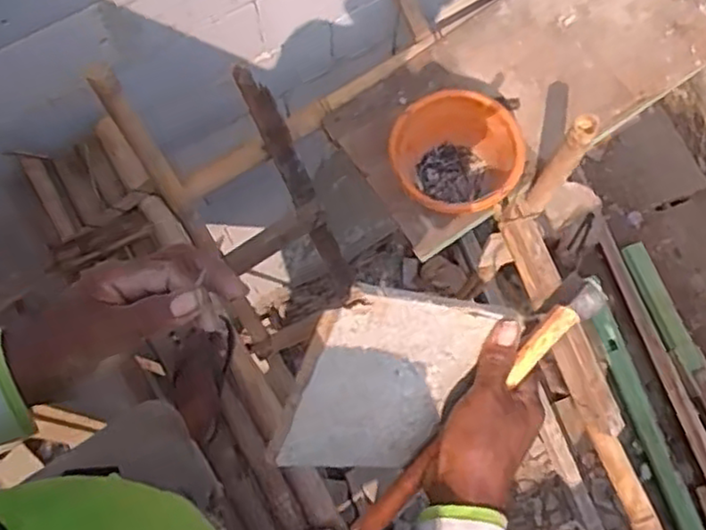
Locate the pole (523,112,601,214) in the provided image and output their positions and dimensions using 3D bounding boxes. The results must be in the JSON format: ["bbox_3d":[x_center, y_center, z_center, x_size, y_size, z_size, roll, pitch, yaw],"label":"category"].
[{"bbox_3d":[0.410,-0.197,1.348,0.055,0.331,0.058,37,76,10],"label":"pole"}]

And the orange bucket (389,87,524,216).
[{"bbox_3d":[0.202,-0.209,1.422,0.248,0.213,0.242,0,73,-1],"label":"orange bucket"}]

